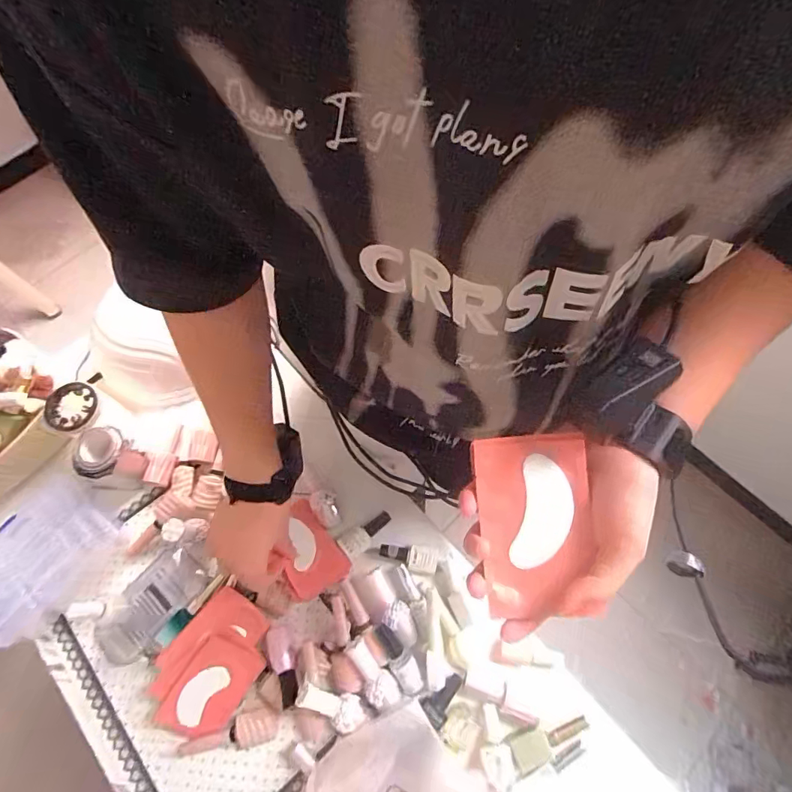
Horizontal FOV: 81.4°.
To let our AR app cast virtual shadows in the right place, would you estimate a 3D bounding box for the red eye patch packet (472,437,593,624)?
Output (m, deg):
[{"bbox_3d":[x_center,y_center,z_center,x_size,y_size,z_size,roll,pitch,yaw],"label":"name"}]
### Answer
[{"bbox_3d":[0.087,0.079,0.290,0.067,0.006,0.106,-6,83,5],"label":"red eye patch packet"}]

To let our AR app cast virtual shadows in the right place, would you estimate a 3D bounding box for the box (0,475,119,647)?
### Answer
[{"bbox_3d":[-0.420,0.185,0.540,0.130,0.051,0.152,38,76,14],"label":"box"}]

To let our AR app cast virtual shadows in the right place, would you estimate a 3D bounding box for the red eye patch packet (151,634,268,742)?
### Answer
[{"bbox_3d":[-0.205,0.322,0.507,0.073,0.006,0.106,37,78,-14],"label":"red eye patch packet"}]

